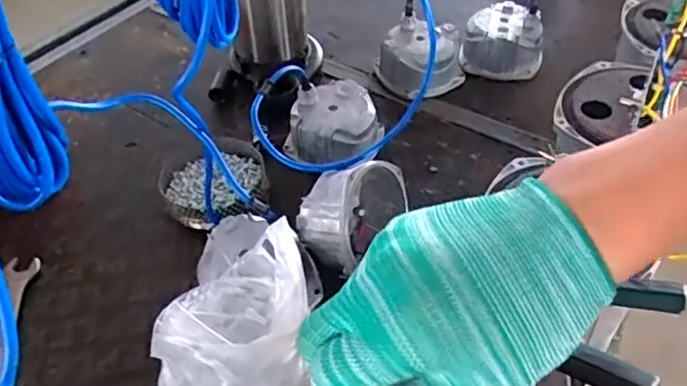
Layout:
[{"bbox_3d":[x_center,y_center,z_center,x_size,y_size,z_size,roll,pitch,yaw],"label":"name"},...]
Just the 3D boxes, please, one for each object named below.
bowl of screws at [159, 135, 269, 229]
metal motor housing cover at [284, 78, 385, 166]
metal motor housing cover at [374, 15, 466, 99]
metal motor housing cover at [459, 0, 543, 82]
[{"bbox_3d":[-0.180,-0.017,0.817,0.170,0.044,0.142,27,54,28],"label":"bowl of screws"},{"bbox_3d":[-0.008,-0.091,0.853,0.114,0.076,0.125,29,55,29],"label":"metal motor housing cover"},{"bbox_3d":[0.120,-0.210,0.958,0.142,0.074,0.114,0,46,6],"label":"metal motor housing cover"},{"bbox_3d":[0.259,-0.251,0.982,0.128,0.070,0.115,7,47,12],"label":"metal motor housing cover"}]

